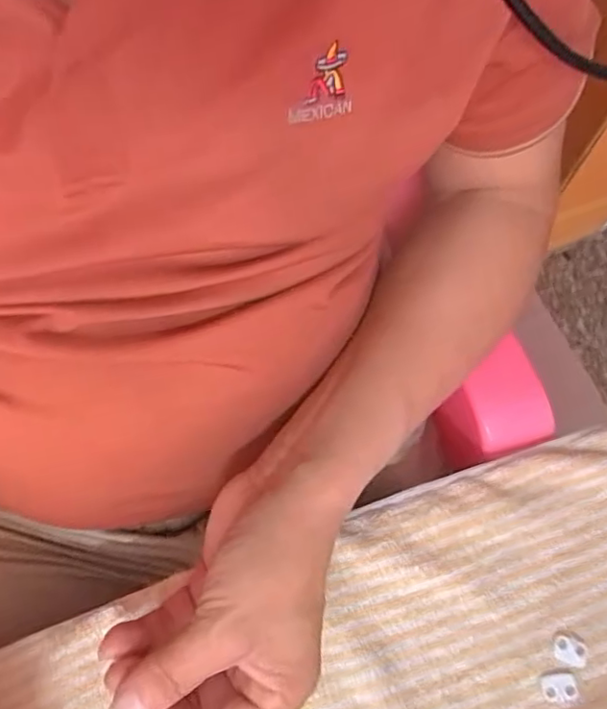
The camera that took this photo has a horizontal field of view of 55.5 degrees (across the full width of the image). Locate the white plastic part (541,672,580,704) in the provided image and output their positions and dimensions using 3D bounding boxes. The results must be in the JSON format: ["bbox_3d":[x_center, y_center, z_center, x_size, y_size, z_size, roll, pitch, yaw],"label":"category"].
[{"bbox_3d":[0.134,0.174,0.301,0.019,0.004,0.014,-4,71,-3],"label":"white plastic part"}]

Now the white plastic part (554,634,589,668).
[{"bbox_3d":[0.142,0.158,0.307,0.017,0.004,0.013,20,71,6],"label":"white plastic part"}]

